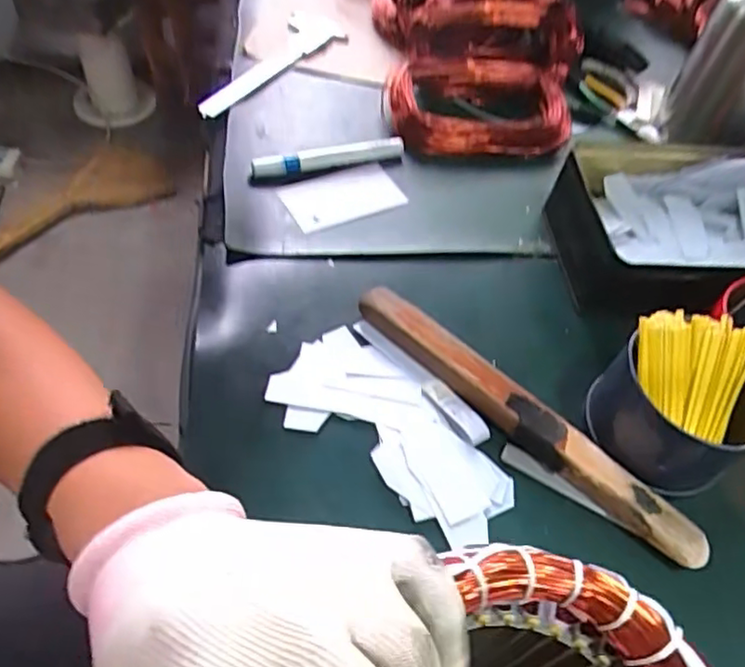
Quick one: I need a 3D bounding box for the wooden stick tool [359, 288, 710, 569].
[{"bbox_3d":[0.101,0.055,0.438,0.272,0.027,0.032,40,59,22],"label":"wooden stick tool"}]

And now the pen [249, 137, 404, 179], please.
[{"bbox_3d":[-0.038,-0.160,0.579,0.142,0.015,0.014,-13,56,-15],"label":"pen"}]

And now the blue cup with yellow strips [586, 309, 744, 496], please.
[{"bbox_3d":[0.206,0.049,0.426,0.095,0.080,0.094,3,53,-3],"label":"blue cup with yellow strips"}]

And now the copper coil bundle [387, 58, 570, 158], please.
[{"bbox_3d":[0.110,-0.225,0.638,0.181,0.036,0.120,1,53,-5],"label":"copper coil bundle"}]

